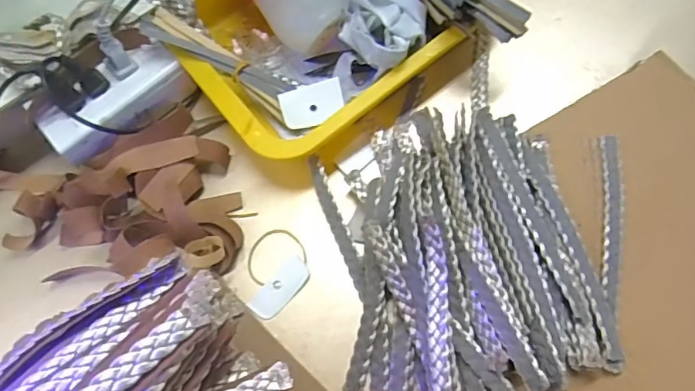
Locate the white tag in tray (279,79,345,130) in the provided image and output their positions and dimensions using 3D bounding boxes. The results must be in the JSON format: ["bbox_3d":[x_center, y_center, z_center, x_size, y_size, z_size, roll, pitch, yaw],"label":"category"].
[{"bbox_3d":[-0.029,-0.077,0.434,0.053,0.004,0.037,-13,81,-6],"label":"white tag in tray"}]

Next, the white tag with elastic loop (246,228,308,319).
[{"bbox_3d":[-0.052,0.058,0.390,0.045,0.005,0.066,-5,68,3],"label":"white tag with elastic loop"}]

